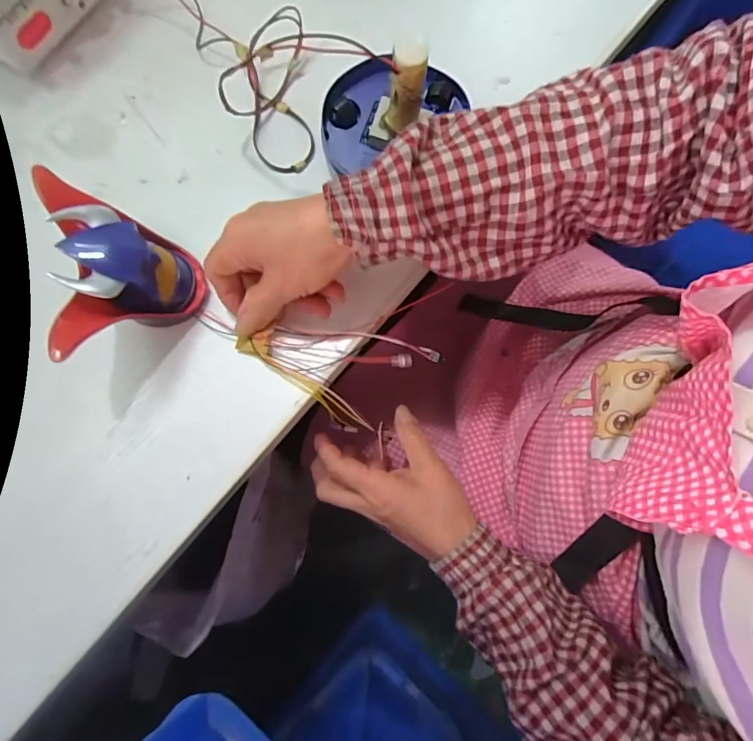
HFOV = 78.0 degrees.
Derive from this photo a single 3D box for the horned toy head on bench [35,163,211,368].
[{"bbox_3d":[-0.165,-0.070,0.309,0.078,0.075,0.123,-12,76,-3],"label":"horned toy head on bench"}]

